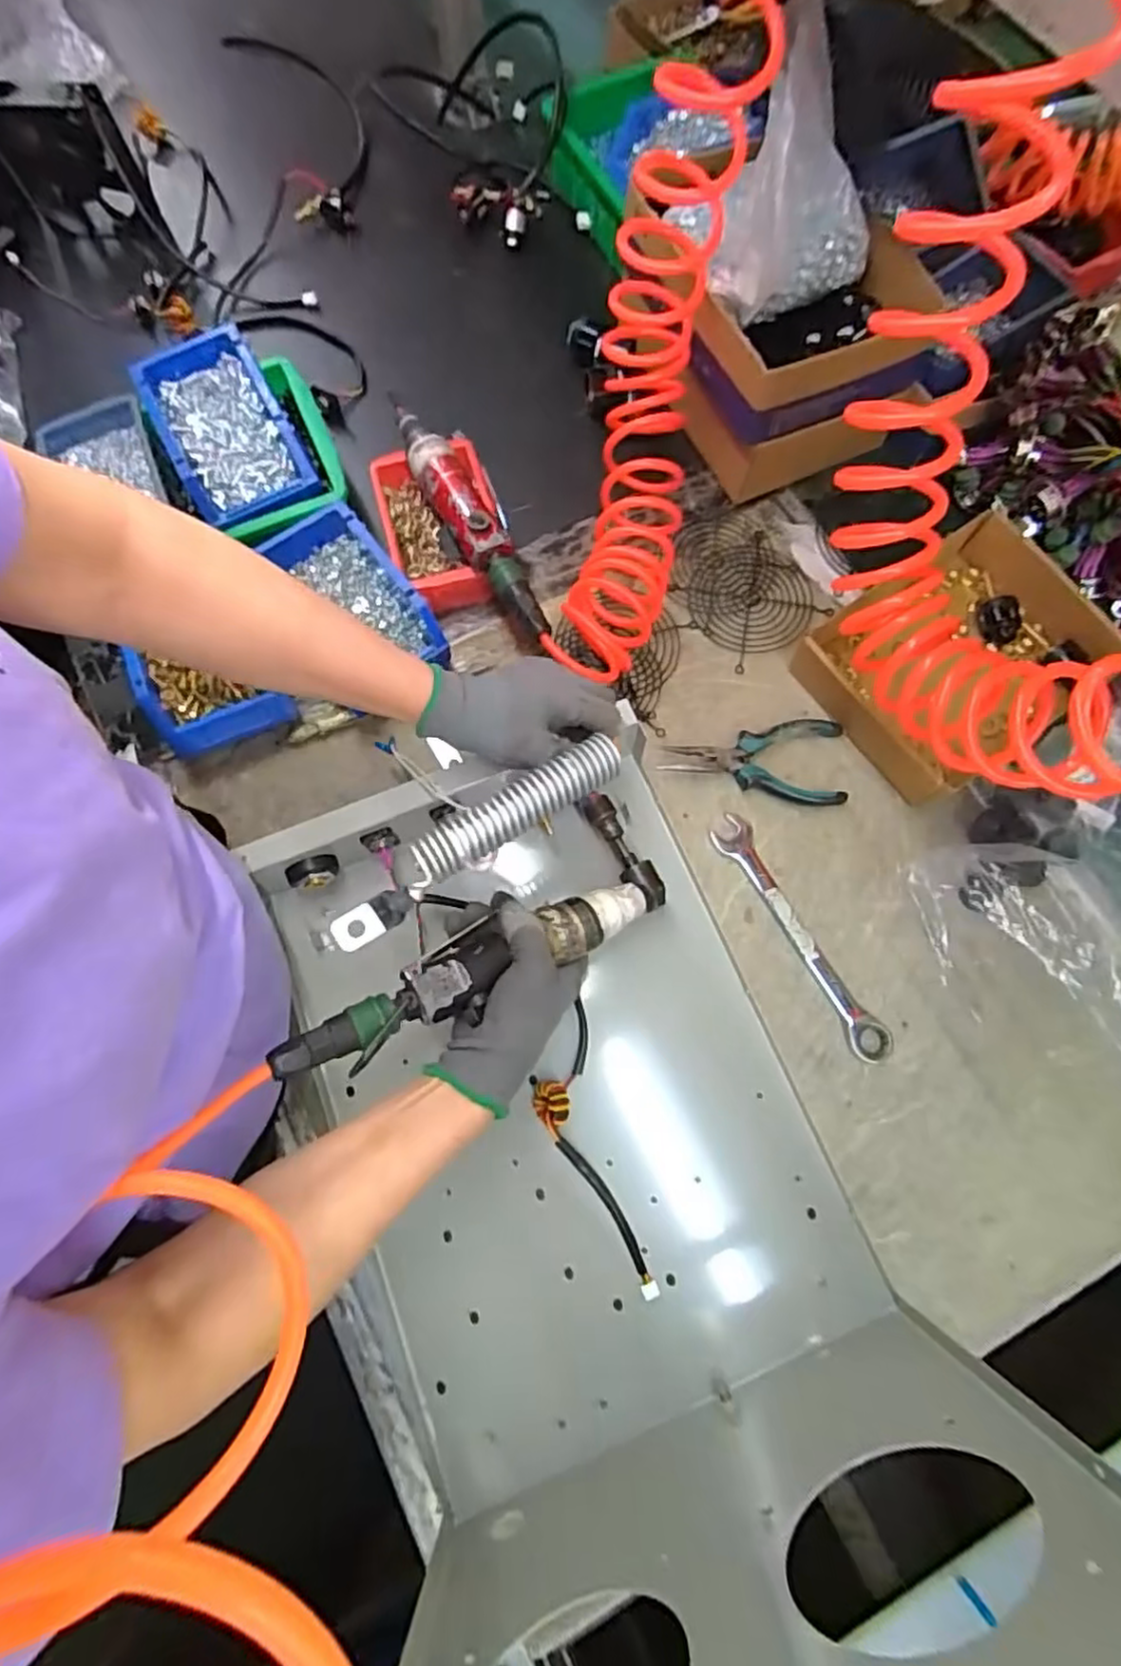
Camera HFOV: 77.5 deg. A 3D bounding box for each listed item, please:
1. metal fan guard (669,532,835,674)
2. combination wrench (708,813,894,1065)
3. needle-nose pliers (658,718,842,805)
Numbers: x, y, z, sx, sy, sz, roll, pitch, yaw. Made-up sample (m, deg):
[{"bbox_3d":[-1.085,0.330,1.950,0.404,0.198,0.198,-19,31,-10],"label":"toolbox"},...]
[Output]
[{"bbox_3d":[0.180,-0.219,0.653,0.113,0.005,0.107,-36,77,-10],"label":"metal fan guard"},{"bbox_3d":[0.194,0.083,0.566,0.031,0.011,0.219,-29,76,-8],"label":"combination wrench"},{"bbox_3d":[0.166,-0.062,0.599,0.150,0.019,0.073,1,74,0],"label":"needle-nose pliers"}]

